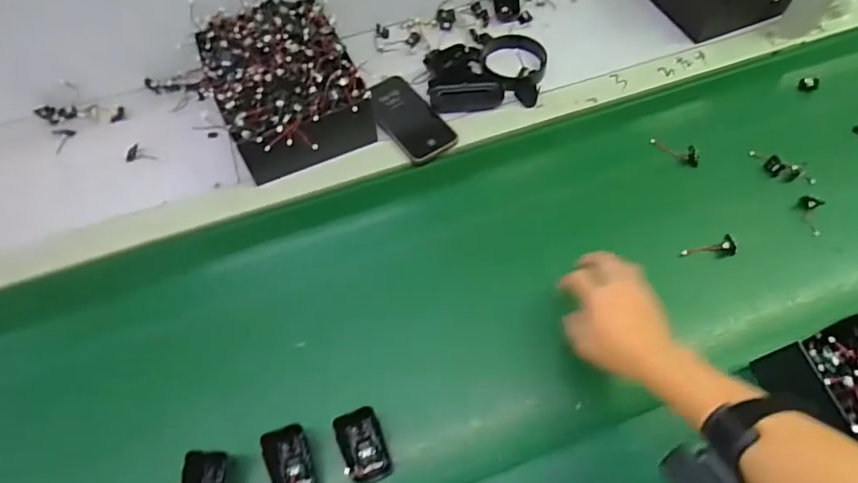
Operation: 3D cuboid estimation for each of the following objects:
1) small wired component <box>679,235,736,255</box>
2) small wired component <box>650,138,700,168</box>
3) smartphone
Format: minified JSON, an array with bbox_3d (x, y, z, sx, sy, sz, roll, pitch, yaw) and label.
[{"bbox_3d":[0.345,0.008,0.644,0.062,0.020,0.022,-9,60,12],"label":"small wired component"},{"bbox_3d":[0.340,-0.127,0.714,0.071,0.015,0.022,37,69,21],"label":"small wired component"},{"bbox_3d":[-0.033,-0.178,0.750,0.076,0.011,0.156,-31,64,-13],"label":"smartphone"}]

